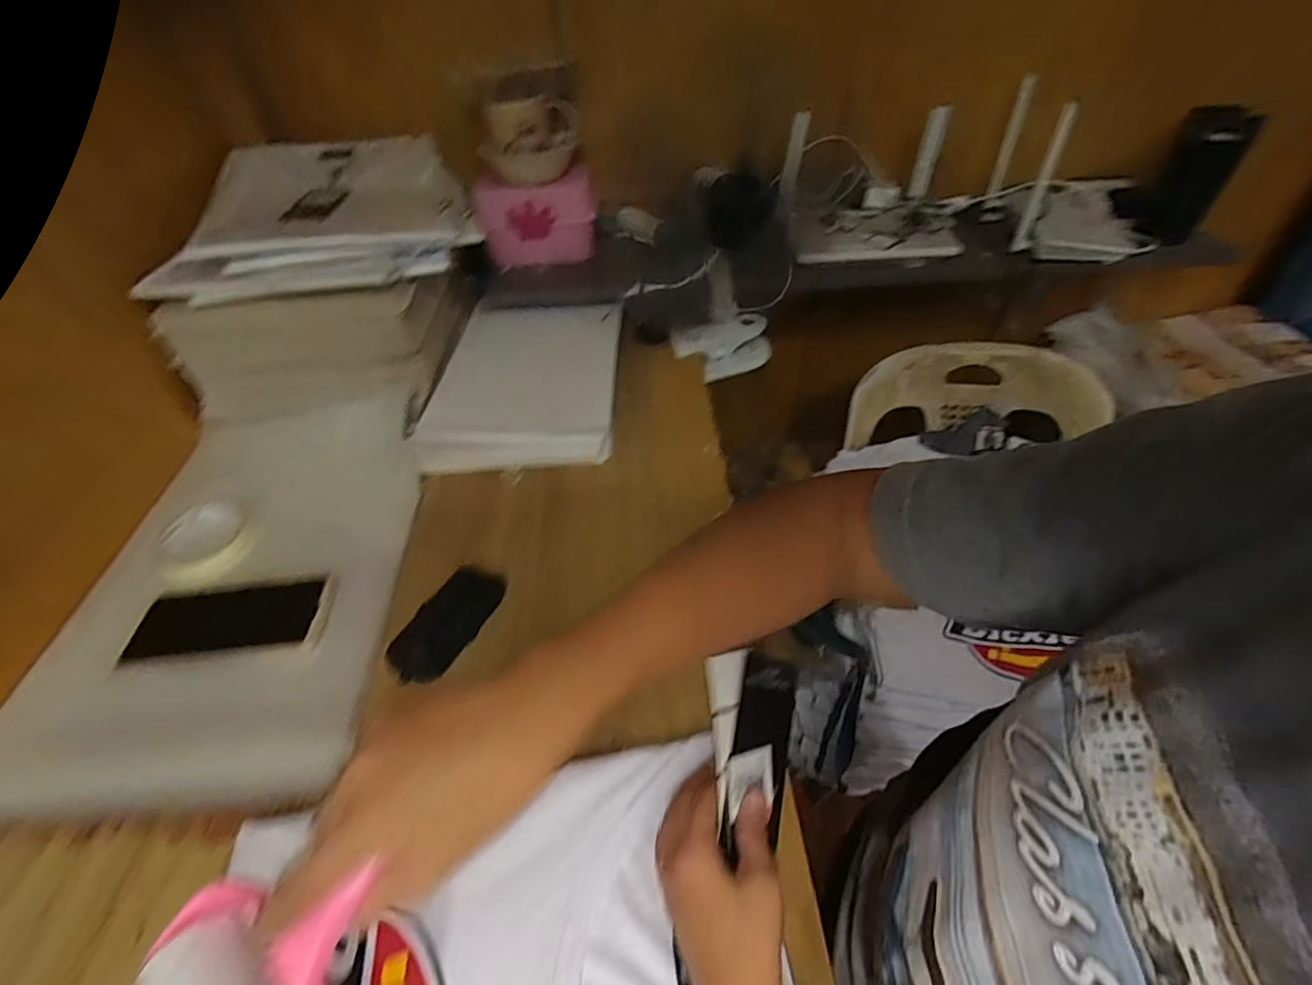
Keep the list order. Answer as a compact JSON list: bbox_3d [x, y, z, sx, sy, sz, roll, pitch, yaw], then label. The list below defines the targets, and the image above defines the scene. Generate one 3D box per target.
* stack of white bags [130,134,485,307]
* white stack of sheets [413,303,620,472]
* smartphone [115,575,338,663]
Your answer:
[{"bbox_3d":[-0.384,-0.336,0.691,0.324,0.057,0.348,-10,45,-8],"label":"stack of white bags"},{"bbox_3d":[-0.158,-0.152,0.728,0.214,0.041,0.301,-1,45,1],"label":"white stack of sheets"},{"bbox_3d":[-0.367,0.109,0.504,0.152,0.015,0.067,-5,45,-3],"label":"smartphone"}]

